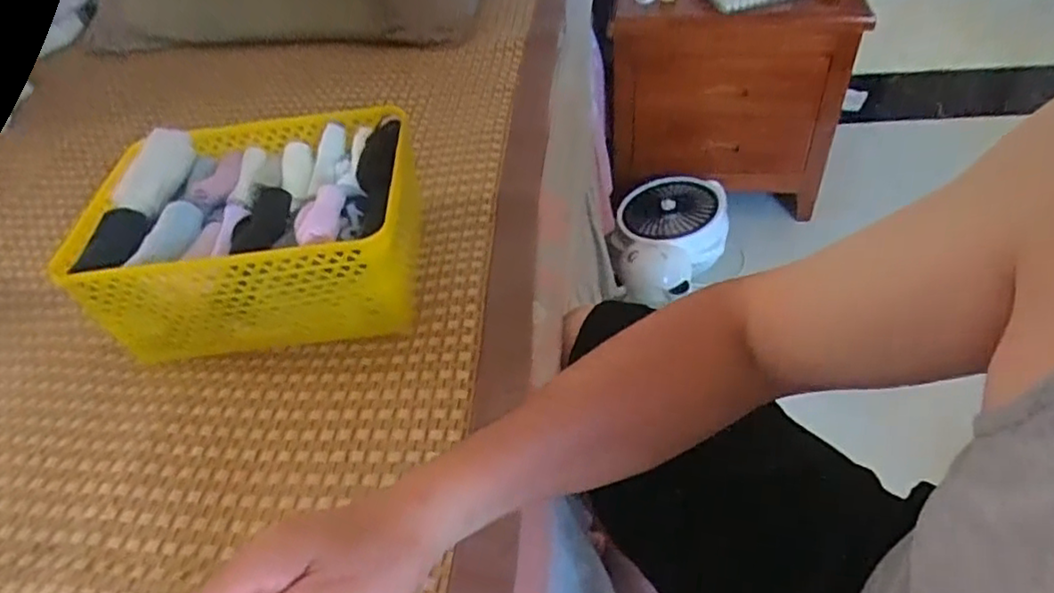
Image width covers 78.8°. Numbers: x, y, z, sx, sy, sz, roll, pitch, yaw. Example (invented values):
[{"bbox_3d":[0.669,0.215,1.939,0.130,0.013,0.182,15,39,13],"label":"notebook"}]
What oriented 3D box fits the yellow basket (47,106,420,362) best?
[{"bbox_3d":[-0.245,-0.065,0.604,0.267,0.124,0.205,-5,45,0],"label":"yellow basket"}]

